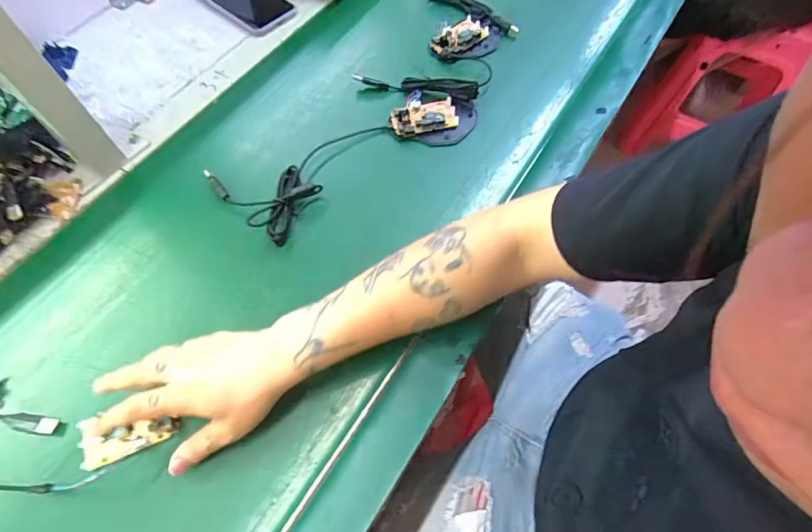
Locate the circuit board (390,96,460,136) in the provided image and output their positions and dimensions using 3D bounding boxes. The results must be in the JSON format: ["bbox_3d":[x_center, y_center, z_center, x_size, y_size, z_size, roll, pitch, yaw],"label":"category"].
[{"bbox_3d":[0.021,-0.186,0.553,0.078,0.015,0.048,-12,64,-6],"label":"circuit board"}]

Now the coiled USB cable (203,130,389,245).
[{"bbox_3d":[-0.126,-0.126,0.528,0.130,0.032,0.197,35,69,17],"label":"coiled USB cable"}]

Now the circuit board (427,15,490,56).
[{"bbox_3d":[0.071,-0.313,0.619,0.085,0.013,0.044,-37,68,-17],"label":"circuit board"}]

